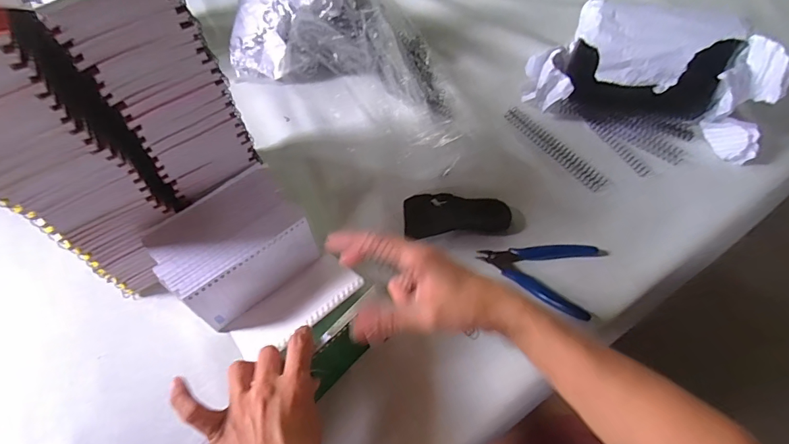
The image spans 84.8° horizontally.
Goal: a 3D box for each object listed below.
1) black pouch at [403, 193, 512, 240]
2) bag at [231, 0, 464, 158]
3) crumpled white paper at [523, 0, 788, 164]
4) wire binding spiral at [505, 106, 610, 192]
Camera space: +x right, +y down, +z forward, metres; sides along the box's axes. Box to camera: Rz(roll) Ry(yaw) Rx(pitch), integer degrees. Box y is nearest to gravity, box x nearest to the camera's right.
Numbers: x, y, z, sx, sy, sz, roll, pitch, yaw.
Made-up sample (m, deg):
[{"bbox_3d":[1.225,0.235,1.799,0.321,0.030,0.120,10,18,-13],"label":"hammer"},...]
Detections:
[{"bbox_3d":[0.072,-0.009,0.509,0.119,0.025,0.049,-3,56,2],"label":"black pouch"},{"bbox_3d":[-0.075,-0.266,0.596,0.361,0.173,0.179,27,62,20],"label":"bag"},{"bbox_3d":[0.312,-0.175,0.533,0.277,0.123,0.125,24,61,19],"label":"crumpled white paper"},{"bbox_3d":[0.206,-0.098,0.562,0.025,0.009,0.165,-29,59,-15],"label":"wire binding spiral"}]

